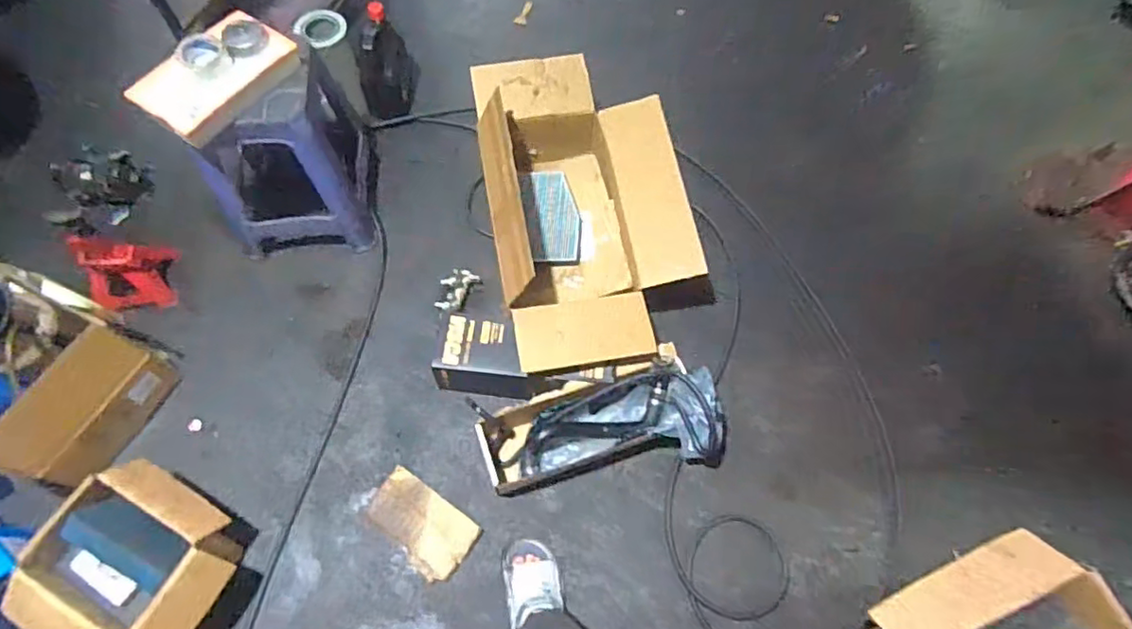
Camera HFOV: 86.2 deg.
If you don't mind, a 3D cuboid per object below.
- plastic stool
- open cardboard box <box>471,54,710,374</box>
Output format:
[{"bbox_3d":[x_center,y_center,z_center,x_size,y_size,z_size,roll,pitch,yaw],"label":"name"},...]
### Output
[{"bbox_3d":[-0.734,-0.449,1.569,0.378,0.453,0.404,-6,66,-5],"label":"plastic stool"},{"bbox_3d":[0.047,-0.304,1.578,0.478,0.253,0.852,-9,66,-6],"label":"open cardboard box"}]

